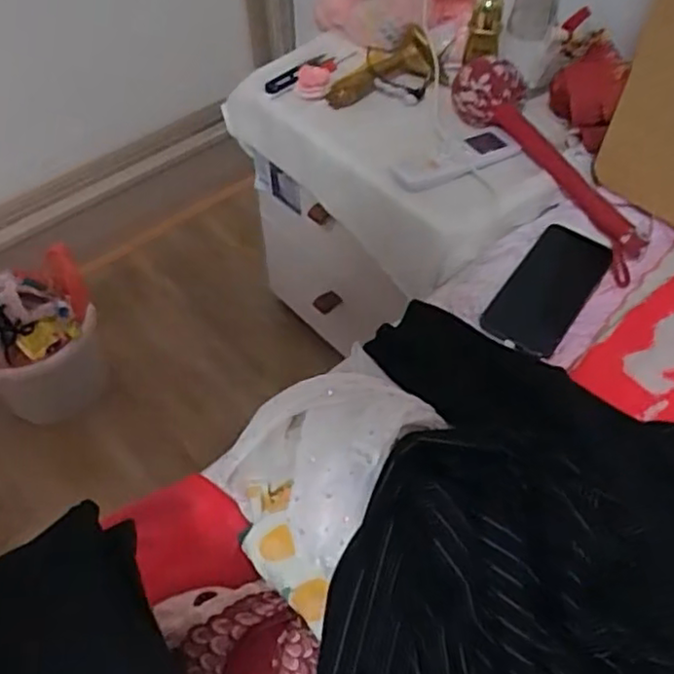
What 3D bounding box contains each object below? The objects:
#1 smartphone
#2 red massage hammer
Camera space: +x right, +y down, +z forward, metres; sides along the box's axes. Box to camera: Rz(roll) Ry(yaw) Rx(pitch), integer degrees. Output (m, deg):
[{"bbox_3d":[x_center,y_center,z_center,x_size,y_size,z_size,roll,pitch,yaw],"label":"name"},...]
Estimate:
[{"bbox_3d":[0.226,-0.053,0.731,0.080,0.011,0.176,30,59,22],"label":"smartphone"},{"bbox_3d":[0.249,-0.209,0.789,0.074,0.072,0.333,-24,56,-15],"label":"red massage hammer"}]

